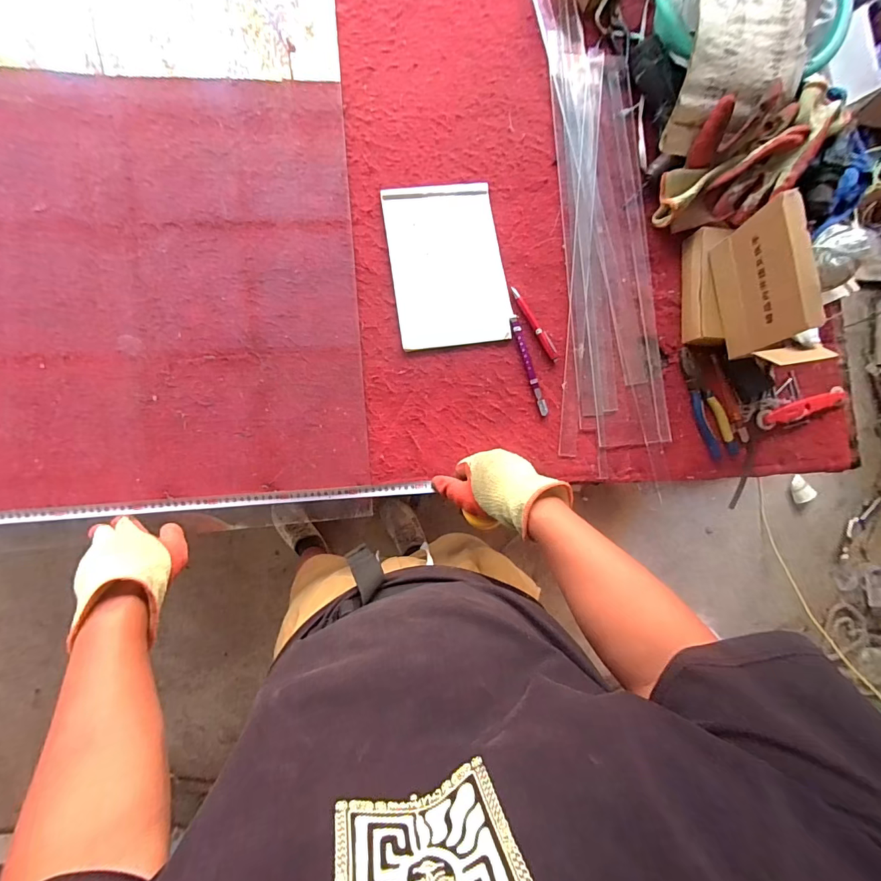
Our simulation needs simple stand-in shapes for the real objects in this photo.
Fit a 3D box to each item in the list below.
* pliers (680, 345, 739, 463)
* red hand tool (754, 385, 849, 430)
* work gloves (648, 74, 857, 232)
[{"bbox_3d":[0.459,-0.065,0.726,0.055,0.012,0.195,-18,88,-9],"label":"pliers"},{"bbox_3d":[0.637,-0.056,0.743,0.185,0.017,0.035,-16,88,-9],"label":"red hand tool"},{"bbox_3d":[0.493,-0.464,0.698,0.166,0.115,0.273,42,81,-3],"label":"work gloves"}]

